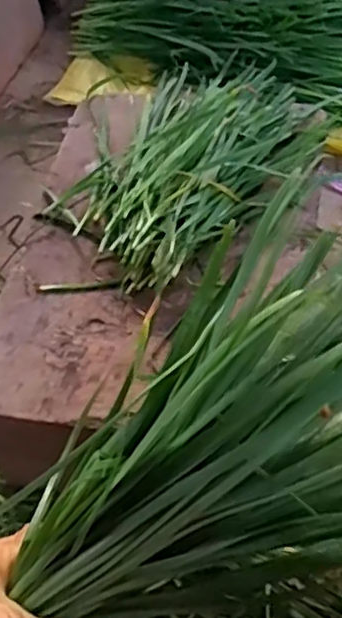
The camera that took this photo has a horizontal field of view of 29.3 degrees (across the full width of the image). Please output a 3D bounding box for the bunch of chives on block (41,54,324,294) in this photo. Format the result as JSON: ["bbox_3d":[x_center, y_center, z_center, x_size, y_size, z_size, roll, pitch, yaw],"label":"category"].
[{"bbox_3d":[0.025,-0.166,0.684,0.217,0.057,0.332,21,59,18],"label":"bunch of chives on block"}]

